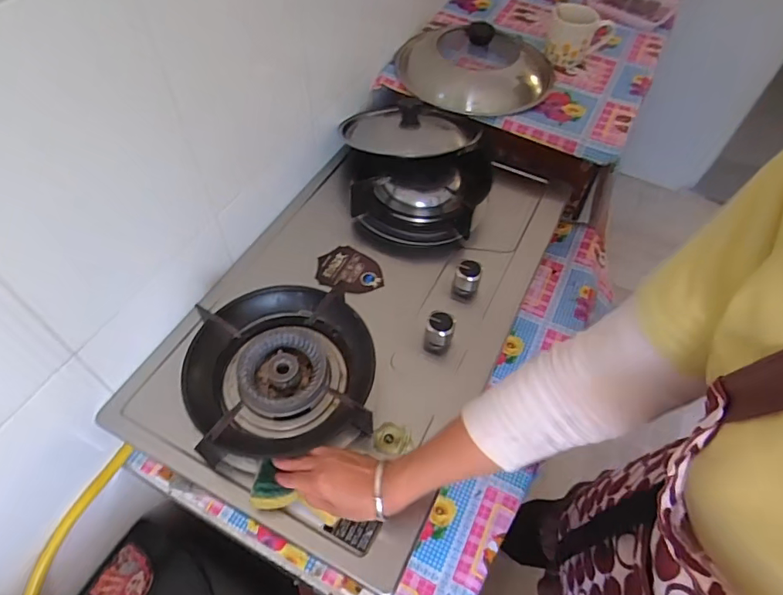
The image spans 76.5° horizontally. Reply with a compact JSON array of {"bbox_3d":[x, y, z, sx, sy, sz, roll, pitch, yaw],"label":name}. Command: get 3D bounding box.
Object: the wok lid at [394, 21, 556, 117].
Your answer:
[{"bbox_3d":[0.167,-0.469,0.981,0.306,0.080,0.291,1,54,-2],"label":"wok lid"}]

